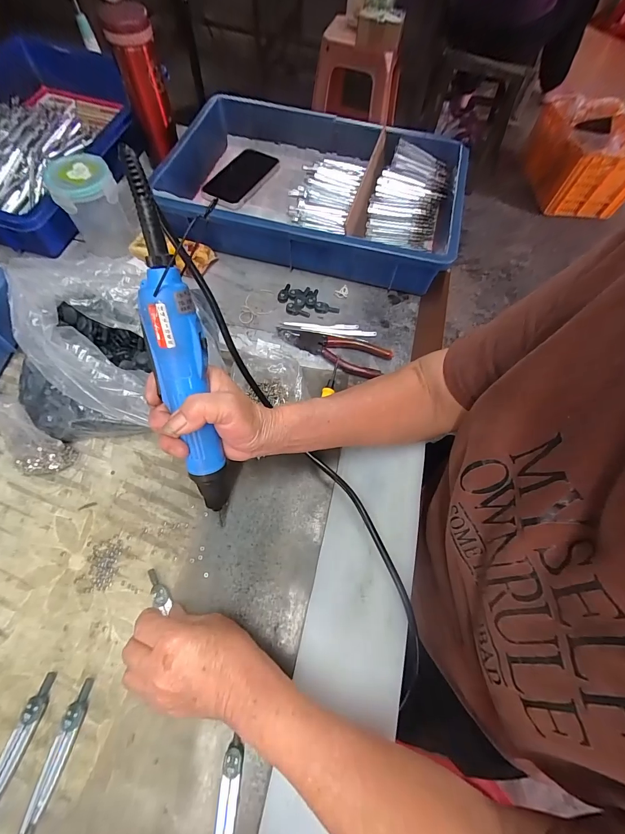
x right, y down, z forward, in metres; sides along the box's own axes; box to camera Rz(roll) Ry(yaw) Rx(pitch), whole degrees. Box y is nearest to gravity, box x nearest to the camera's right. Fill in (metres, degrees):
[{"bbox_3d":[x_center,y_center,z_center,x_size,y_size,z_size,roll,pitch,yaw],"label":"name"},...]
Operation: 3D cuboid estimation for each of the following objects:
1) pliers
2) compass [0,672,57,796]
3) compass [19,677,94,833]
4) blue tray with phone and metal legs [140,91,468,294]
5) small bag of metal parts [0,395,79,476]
[{"bbox_3d":[0.027,-0.094,0.462,0.146,0.009,0.049,22,65,7],"label":"pliers"},{"bbox_3d":[-0.244,0.272,0.276,0.016,0.011,0.111,18,65,5],"label":"compass"},{"bbox_3d":[-0.207,0.278,0.275,0.016,0.011,0.111,15,64,3],"label":"compass"},{"bbox_3d":[-0.003,-0.356,0.552,0.449,0.097,0.279,15,64,3],"label":"blue tray with phone and metal legs"},{"bbox_3d":[-0.295,0.023,0.351,0.066,0.084,0.054,21,65,7],"label":"small bag of metal parts"}]

